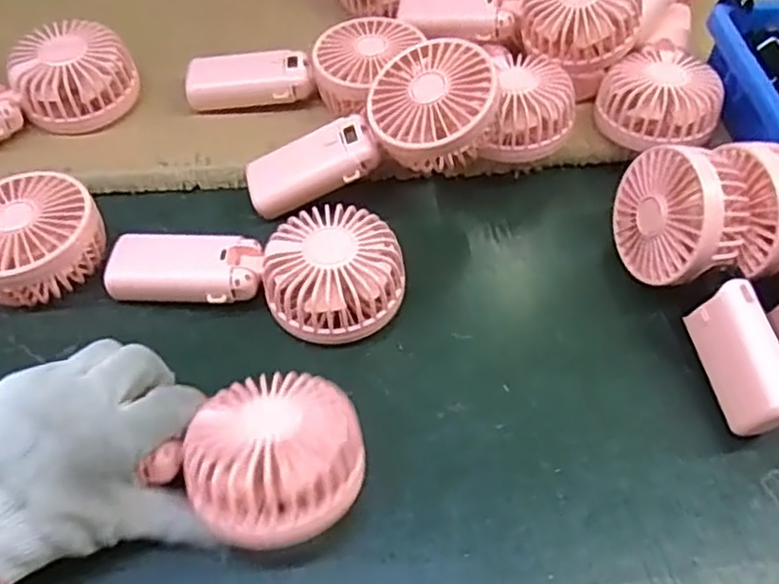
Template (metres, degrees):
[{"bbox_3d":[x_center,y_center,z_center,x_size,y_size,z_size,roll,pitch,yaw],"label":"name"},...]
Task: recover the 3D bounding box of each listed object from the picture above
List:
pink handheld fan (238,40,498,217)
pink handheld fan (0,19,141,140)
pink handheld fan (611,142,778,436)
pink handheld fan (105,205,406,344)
[{"bbox_3d":[-0.011,-0.106,0.480,0.183,0.045,0.090,-24,55,13],"label":"pink handheld fan"},{"bbox_3d":[-0.275,-0.138,0.507,0.181,0.053,0.070,-24,59,-19],"label":"pink handheld fan"},{"bbox_3d":[0.201,-0.008,0.425,0.066,0.087,0.182,-5,55,-7],"label":"pink handheld fan"},{"bbox_3d":[-0.081,-0.020,0.441,0.180,0.043,0.079,12,54,5],"label":"pink handheld fan"}]

